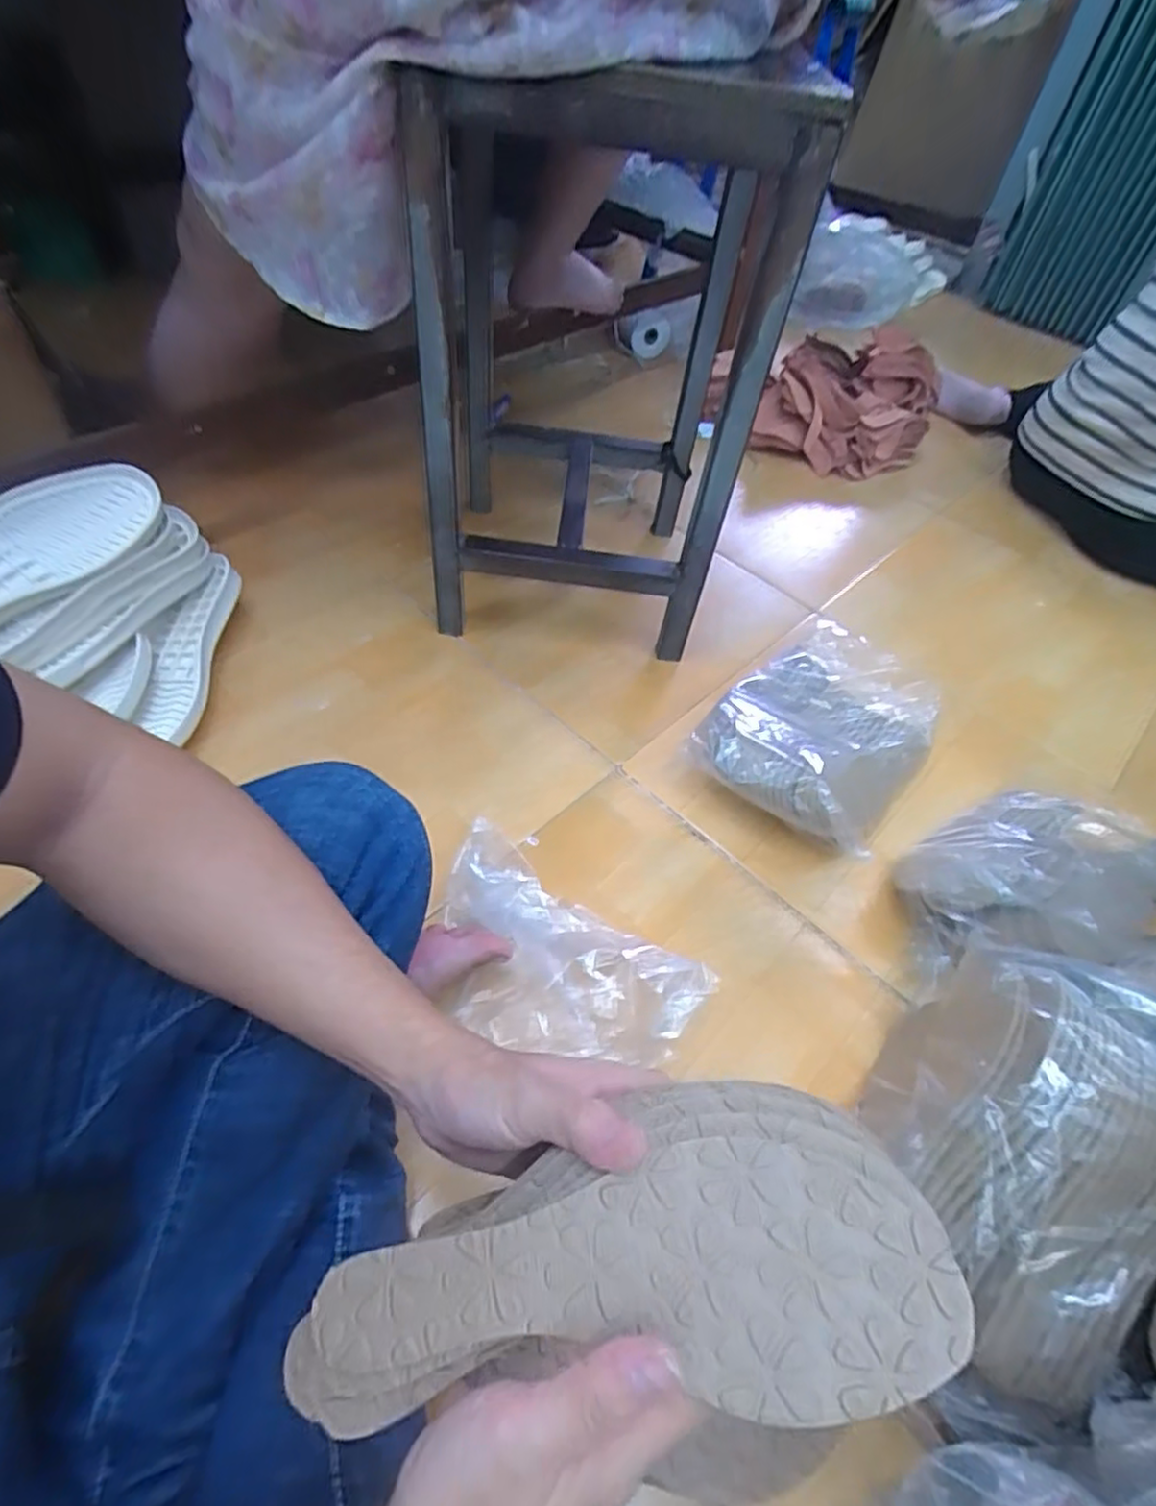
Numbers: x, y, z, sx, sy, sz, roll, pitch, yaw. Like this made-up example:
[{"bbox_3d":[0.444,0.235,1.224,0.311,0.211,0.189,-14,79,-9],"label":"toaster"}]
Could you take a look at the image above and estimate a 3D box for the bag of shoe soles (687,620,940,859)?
[{"bbox_3d":[0.269,-0.029,0.739,0.192,0.079,0.293,33,55,20],"label":"bag of shoe soles"}]

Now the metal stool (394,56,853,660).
[{"bbox_3d":[0.009,-0.378,0.713,0.295,0.499,0.299,5,50,-3],"label":"metal stool"}]

